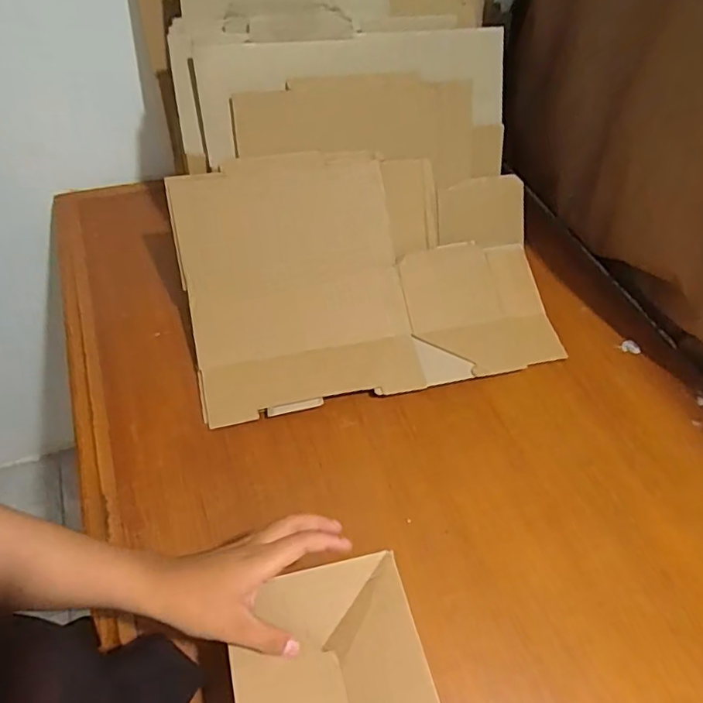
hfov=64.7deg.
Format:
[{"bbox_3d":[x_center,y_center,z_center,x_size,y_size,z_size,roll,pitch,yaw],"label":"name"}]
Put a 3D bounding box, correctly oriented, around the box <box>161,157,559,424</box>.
[{"bbox_3d":[0.025,-0.108,0.726,0.477,0.058,0.331,-10,81,-12],"label":"box"}]

